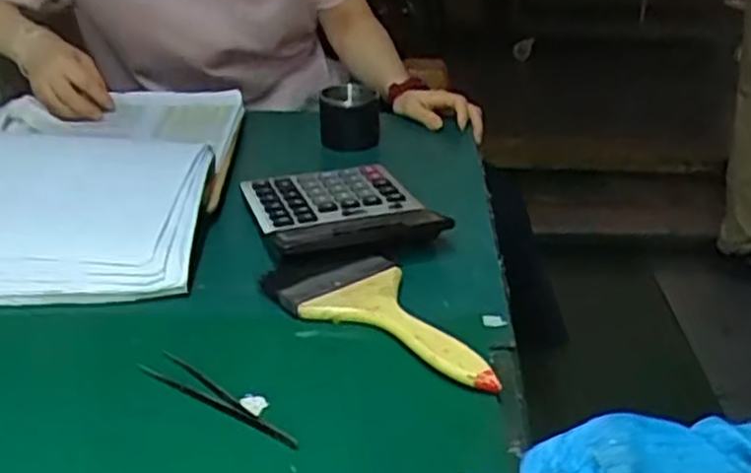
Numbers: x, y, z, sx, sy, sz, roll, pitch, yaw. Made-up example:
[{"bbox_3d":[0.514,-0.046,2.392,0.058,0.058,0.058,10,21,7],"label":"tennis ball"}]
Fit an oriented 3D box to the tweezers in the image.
[{"bbox_3d":[-0.095,0.101,0.496,0.133,0.011,0.023,19,32,30],"label":"tweezers"}]

